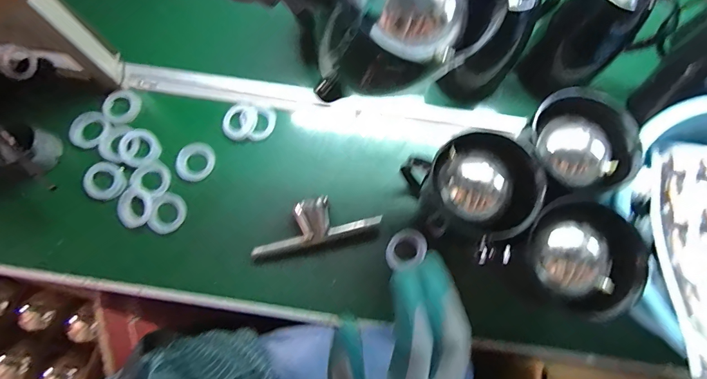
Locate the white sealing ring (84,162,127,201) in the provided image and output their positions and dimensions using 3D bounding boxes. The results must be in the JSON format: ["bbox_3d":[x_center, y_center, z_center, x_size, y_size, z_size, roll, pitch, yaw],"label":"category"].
[{"bbox_3d":[-0.394,-0.017,0.588,0.055,0.013,0.063,-26,76,-8],"label":"white sealing ring"}]

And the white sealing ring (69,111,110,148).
[{"bbox_3d":[-0.437,-0.100,0.614,0.063,0.012,0.054,-35,78,-10],"label":"white sealing ring"}]

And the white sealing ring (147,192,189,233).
[{"bbox_3d":[-0.292,0.037,0.588,0.049,0.017,0.065,4,74,0],"label":"white sealing ring"}]

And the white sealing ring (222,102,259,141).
[{"bbox_3d":[-0.188,-0.113,0.621,0.054,0.013,0.064,6,74,1],"label":"white sealing ring"}]

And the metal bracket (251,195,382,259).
[{"bbox_3d":[-0.062,0.050,0.569,0.201,0.058,0.067,-16,75,-6],"label":"metal bracket"}]

